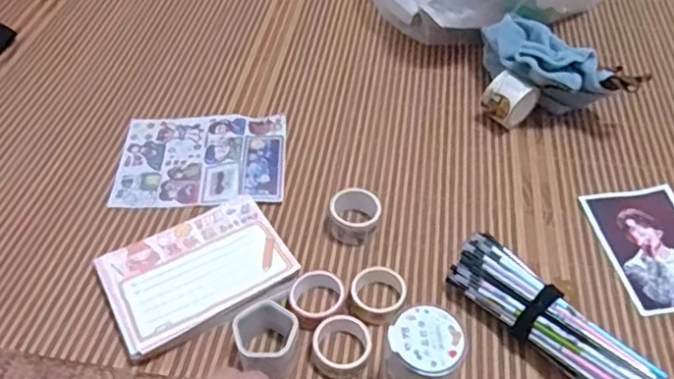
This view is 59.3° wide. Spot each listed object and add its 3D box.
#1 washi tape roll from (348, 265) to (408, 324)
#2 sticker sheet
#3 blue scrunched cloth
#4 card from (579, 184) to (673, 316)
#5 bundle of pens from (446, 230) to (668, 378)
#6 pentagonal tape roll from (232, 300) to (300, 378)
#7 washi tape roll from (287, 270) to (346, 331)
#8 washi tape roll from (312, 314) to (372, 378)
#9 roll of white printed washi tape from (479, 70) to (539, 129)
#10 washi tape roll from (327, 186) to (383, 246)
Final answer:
[{"bbox_3d":[0.026,0.072,0.398,0.037,0.018,0.038,-1,49,1],"label":"washi tape roll"},{"bbox_3d":[-0.112,-0.027,0.494,0.134,0.011,0.101,-1,49,0],"label":"sticker sheet"},{"bbox_3d":[0.172,-0.102,0.522,0.057,0.061,0.121,-35,59,-26],"label":"blue scrunched cloth"},{"bbox_3d":[0.232,0.041,0.433,0.074,0.004,0.106,-6,48,-4],"label":"card"},{"bbox_3d":[0.128,0.082,0.367,0.032,0.035,0.133,-34,57,-25],"label":"bundle of pens"},{"bbox_3d":[-0.043,0.092,0.366,0.038,0.032,0.044,-1,49,0],"label":"pentagonal tape roll"},{"bbox_3d":[-0.014,0.073,0.397,0.040,0.019,0.039,-1,49,1],"label":"washi tape roll"},{"bbox_3d":[0.003,0.099,0.373,0.035,0.014,0.036,-1,49,1],"label":"washi tape roll"},{"bbox_3d":[0.148,-0.075,0.513,0.042,0.042,0.032,-31,56,-23],"label":"roll of white printed washi tape"},{"bbox_3d":[0.013,0.021,0.441,0.036,0.025,0.037,-1,49,1],"label":"washi tape roll"}]

